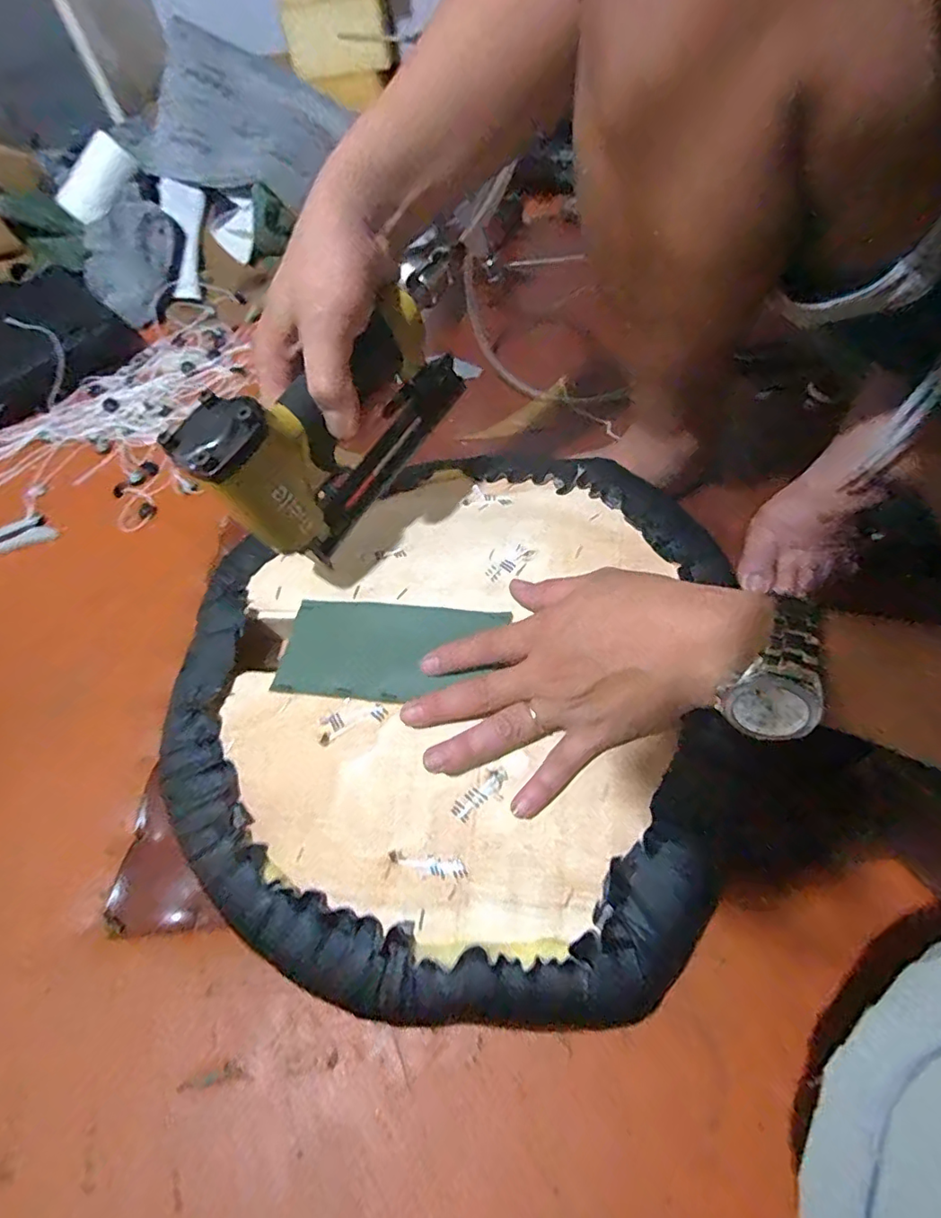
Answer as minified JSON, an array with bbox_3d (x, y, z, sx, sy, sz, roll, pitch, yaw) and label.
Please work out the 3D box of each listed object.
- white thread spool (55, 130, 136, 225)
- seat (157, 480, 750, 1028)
[{"bbox_3d":[-0.585,-0.672,0.866,0.064,0.045,0.135,30,89,22],"label":"white thread spool"},{"bbox_3d":[-0.025,0.041,0.385,0.349,0.062,0.380,-2,56,3],"label":"seat"}]

